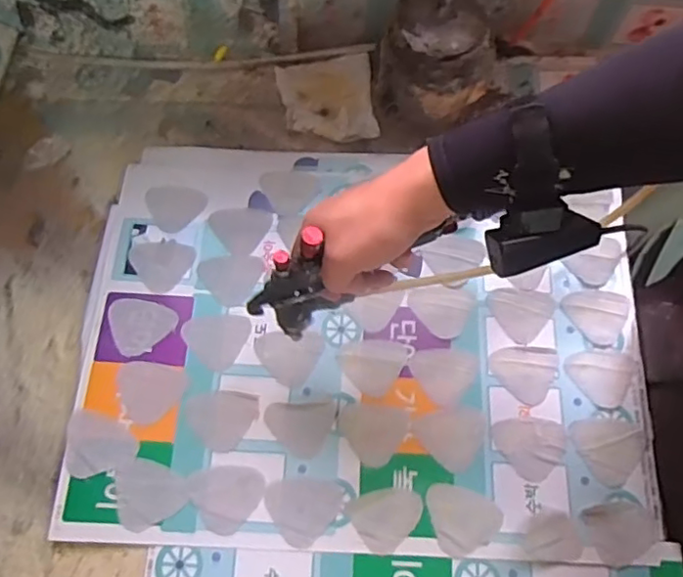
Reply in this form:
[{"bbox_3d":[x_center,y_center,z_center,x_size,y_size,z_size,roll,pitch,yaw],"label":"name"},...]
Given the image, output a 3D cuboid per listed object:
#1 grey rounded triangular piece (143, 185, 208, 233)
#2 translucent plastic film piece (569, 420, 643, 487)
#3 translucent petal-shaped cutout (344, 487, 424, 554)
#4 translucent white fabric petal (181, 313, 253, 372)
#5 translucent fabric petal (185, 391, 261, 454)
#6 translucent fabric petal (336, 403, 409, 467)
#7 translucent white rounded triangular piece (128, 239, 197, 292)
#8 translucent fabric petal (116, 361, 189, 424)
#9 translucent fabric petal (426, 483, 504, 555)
[{"bbox_3d":[-0.175,-0.084,0.621,0.061,0.005,0.053,14,70,4],"label":"grey rounded triangular piece"},{"bbox_3d":[0.241,0.147,0.540,0.063,0.004,0.056,0,70,-1],"label":"translucent plastic film piece"},{"bbox_3d":[0.041,0.196,0.524,0.059,0.004,0.050,-35,74,-13],"label":"translucent petal-shaped cutout"},{"bbox_3d":[-0.122,0.047,0.574,0.059,0.006,0.056,16,70,5],"label":"translucent white fabric petal"},{"bbox_3d":[-0.111,0.119,0.544,0.064,0.004,0.052,6,70,1],"label":"translucent fabric petal"},{"bbox_3d":[0.027,0.131,0.546,0.063,0.004,0.054,10,70,3],"label":"translucent fabric petal"},{"bbox_3d":[-0.181,-0.028,0.594,0.059,0.004,0.055,29,72,9],"label":"translucent white rounded triangular piece"},{"bbox_3d":[-0.177,0.095,0.549,0.061,0.004,0.054,11,70,3],"label":"translucent fabric petal"},{"bbox_3d":[0.109,0.198,0.527,0.059,0.004,0.057,-14,71,-6],"label":"translucent fabric petal"}]

